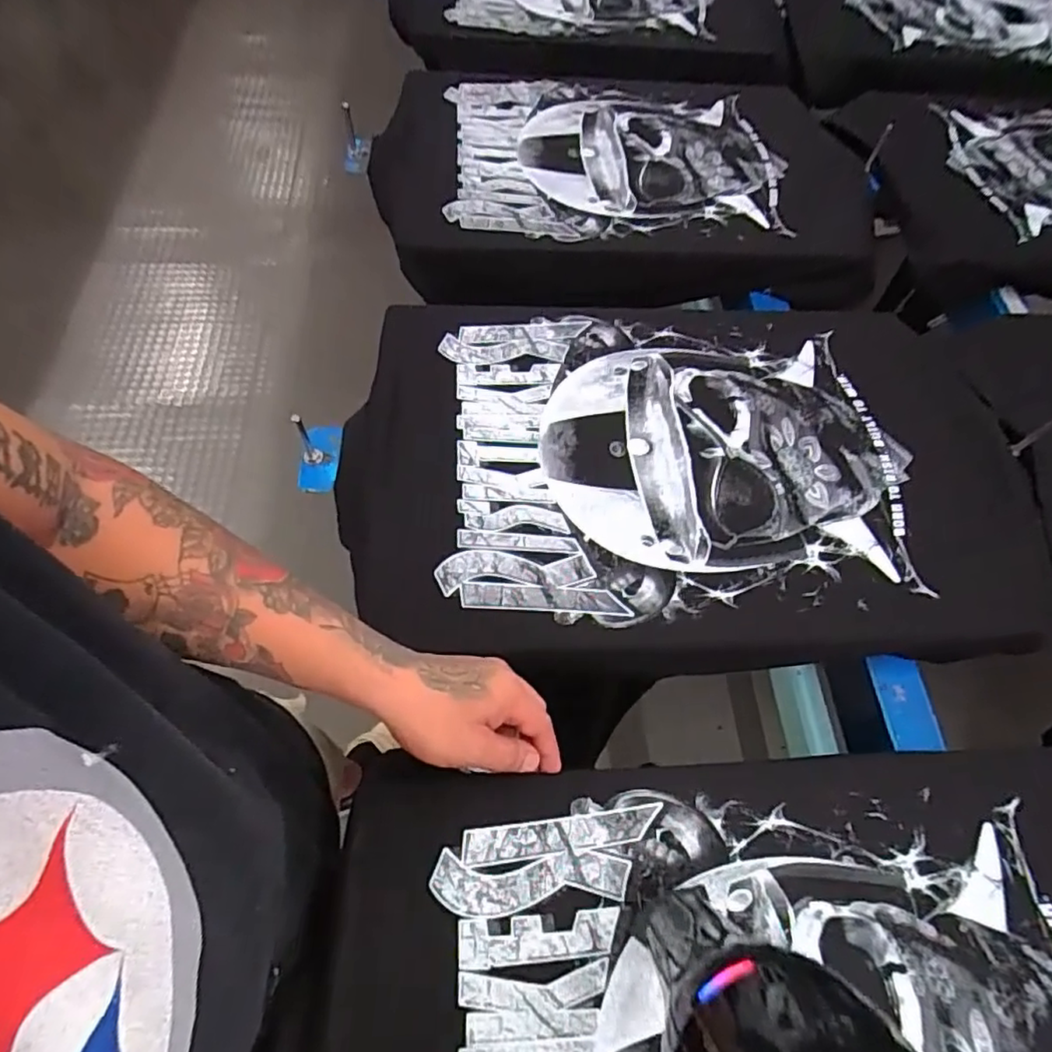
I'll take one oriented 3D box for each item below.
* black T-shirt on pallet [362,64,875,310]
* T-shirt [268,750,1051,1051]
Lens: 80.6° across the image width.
[{"bbox_3d":[0.133,-0.493,0.892,0.674,0.091,0.417,-2,61,-6],"label":"black T-shirt on pallet"},{"bbox_3d":[0.153,0.367,0.401,0.611,0.039,0.391,1,61,-4],"label":"T-shirt"}]

